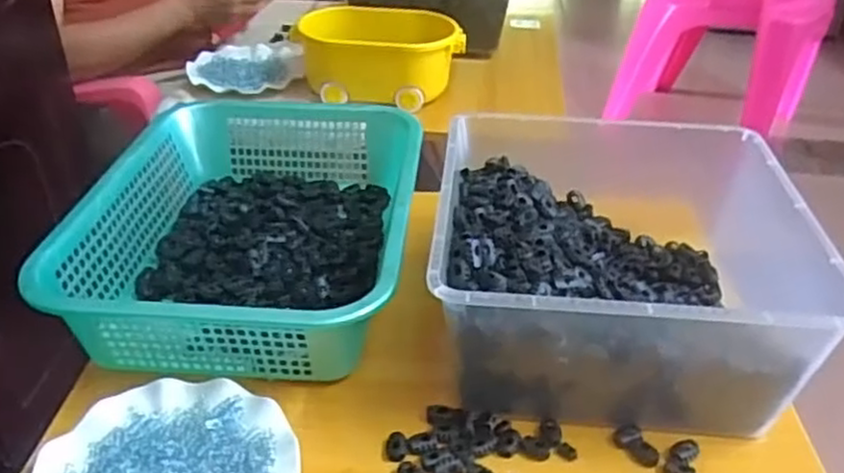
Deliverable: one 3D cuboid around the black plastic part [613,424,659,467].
[{"bbox_3d":[0.166,0.162,0.557,0.023,0.009,0.037,-15,37,-22],"label":"black plastic part"}]

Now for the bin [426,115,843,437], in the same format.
[{"bbox_3d":[0.163,0.023,0.637,0.292,0.140,0.294,3,34,3],"label":"bin"}]

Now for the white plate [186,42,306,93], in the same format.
[{"bbox_3d":[-0.281,-0.270,1.165,0.180,0.021,0.181,-6,34,-10],"label":"white plate"}]

